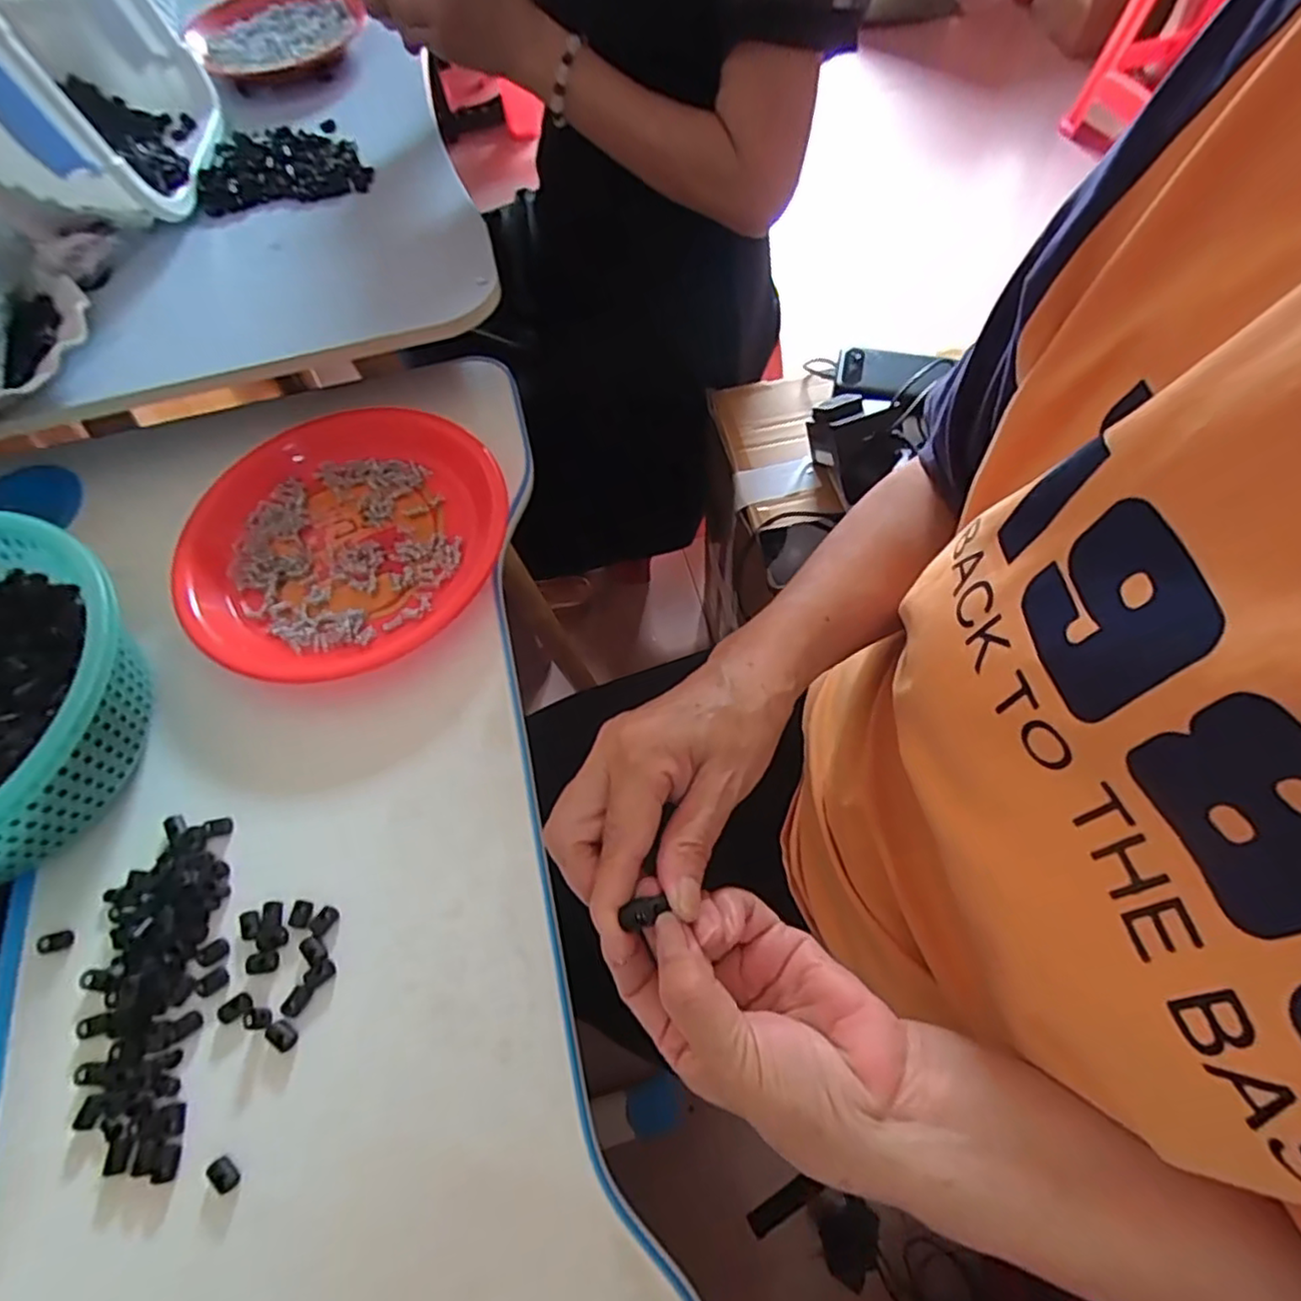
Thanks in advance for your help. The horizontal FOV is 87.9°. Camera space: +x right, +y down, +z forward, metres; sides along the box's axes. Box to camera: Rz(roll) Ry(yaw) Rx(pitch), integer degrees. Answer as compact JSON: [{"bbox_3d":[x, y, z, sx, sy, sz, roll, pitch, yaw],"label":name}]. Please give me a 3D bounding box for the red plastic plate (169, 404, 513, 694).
[{"bbox_3d":[-0.211,-0.076,0.478,0.215,0.038,0.219,-1,63,3],"label":"red plastic plate"}]

